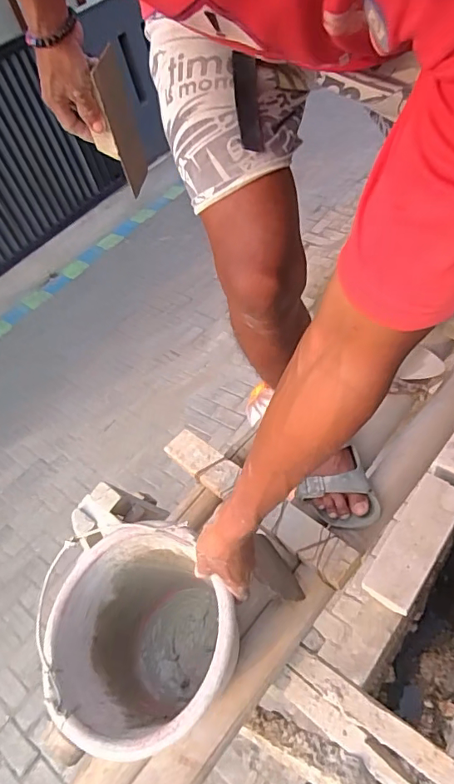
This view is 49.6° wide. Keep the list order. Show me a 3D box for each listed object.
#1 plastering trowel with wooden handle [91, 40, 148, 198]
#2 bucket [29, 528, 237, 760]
[{"bbox_3d":[-0.145,-0.338,0.628,0.045,0.156,0.066,7,49,16],"label":"plastering trowel with wooden handle"},{"bbox_3d":[-0.082,0.333,0.658,0.243,0.210,0.243,-11,52,14],"label":"bucket"}]

